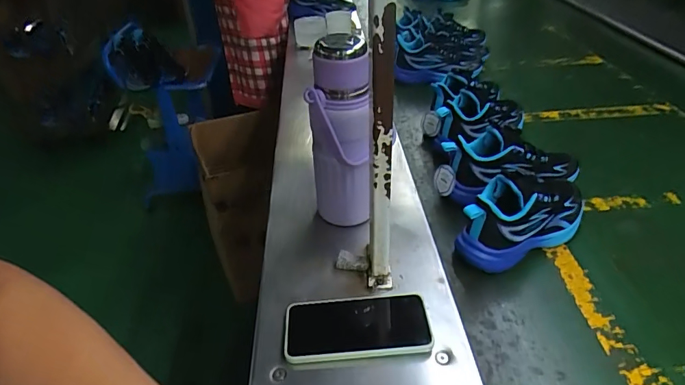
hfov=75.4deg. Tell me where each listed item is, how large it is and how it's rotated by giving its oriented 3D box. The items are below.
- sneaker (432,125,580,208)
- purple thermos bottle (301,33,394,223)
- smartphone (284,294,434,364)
[{"bbox_3d":[0.271,-0.051,0.712,0.232,0.103,0.083,-6,36,-5],"label":"sneaker"},{"bbox_3d":[-0.004,-0.058,0.589,0.066,0.279,0.077,-14,37,-15],"label":"purple thermos bottle"},{"bbox_3d":[0.017,0.153,0.508,0.163,0.017,0.079,-4,36,-2],"label":"smartphone"}]

